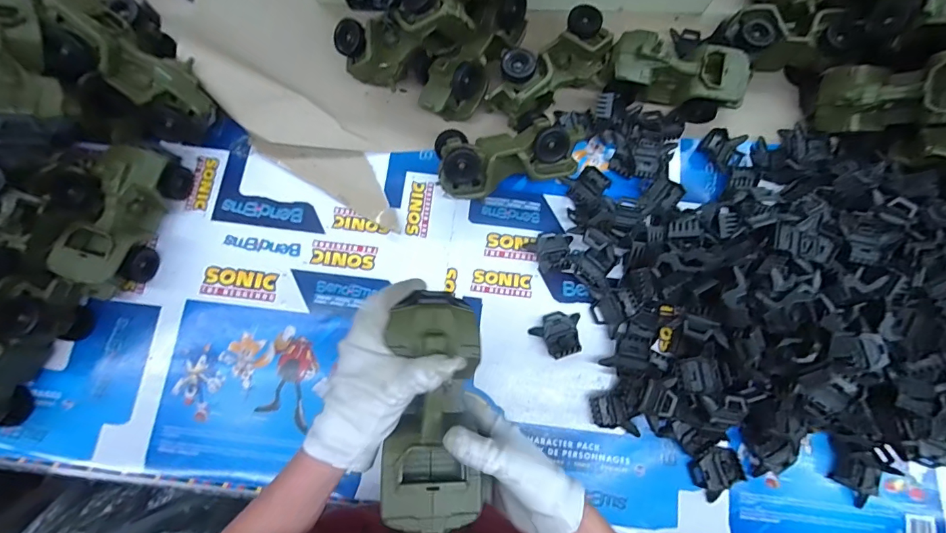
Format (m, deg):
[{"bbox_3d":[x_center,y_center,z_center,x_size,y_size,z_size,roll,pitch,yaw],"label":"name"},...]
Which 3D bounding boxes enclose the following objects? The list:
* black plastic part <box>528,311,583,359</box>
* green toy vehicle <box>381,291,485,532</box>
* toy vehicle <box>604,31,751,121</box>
[{"bbox_3d":[0.108,0.085,0.546,0.063,0.021,0.054,-15,78,-4],"label":"black plastic part"},{"bbox_3d":[-0.030,0.114,0.365,0.077,0.068,0.183,2,78,0],"label":"green toy vehicle"},{"bbox_3d":[0.272,-0.254,0.595,0.177,0.073,0.094,14,78,2],"label":"toy vehicle"}]

